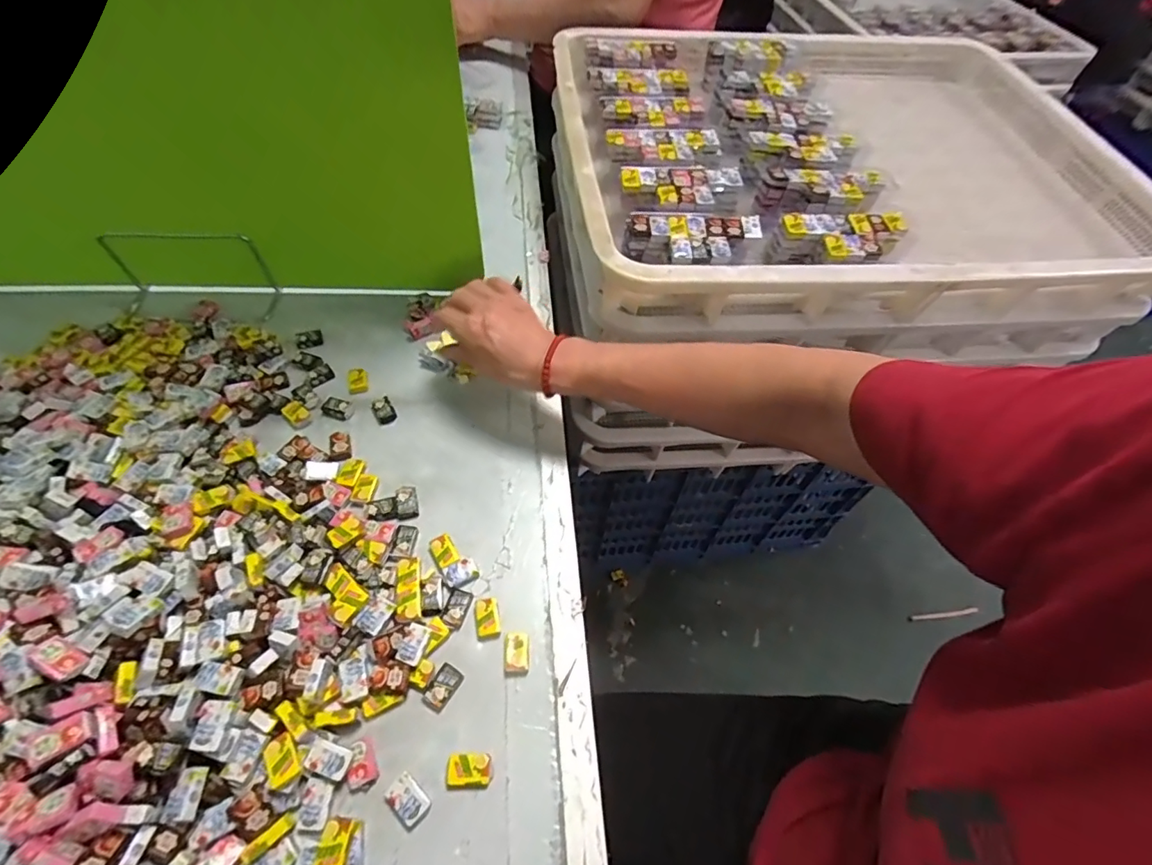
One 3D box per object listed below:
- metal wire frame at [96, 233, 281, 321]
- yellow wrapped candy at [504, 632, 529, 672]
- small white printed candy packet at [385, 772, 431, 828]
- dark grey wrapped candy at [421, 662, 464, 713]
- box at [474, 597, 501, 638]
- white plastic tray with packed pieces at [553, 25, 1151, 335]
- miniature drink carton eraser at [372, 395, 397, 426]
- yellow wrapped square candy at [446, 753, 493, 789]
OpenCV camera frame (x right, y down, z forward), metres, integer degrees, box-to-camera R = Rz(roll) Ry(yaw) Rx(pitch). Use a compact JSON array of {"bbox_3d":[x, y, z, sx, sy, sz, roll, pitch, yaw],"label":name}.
[{"bbox_3d":[-0.411,-0.168,0.536,0.153,0.069,0.044,2,56,-2],"label":"metal wire frame"},{"bbox_3d":[-0.043,0.160,0.371,0.017,0.004,0.026,2,56,-2],"label":"yellow wrapped candy"},{"bbox_3d":[-0.106,0.229,0.318,0.027,0.009,0.019,36,61,20],"label":"small white printed candy packet"},{"bbox_3d":[-0.093,0.177,0.354,0.017,0.007,0.029,28,59,15],"label":"dark grey wrapped candy"},{"bbox_3d":[-0.067,0.138,0.382,0.018,0.004,0.029,-7,56,-8],"label":"box"},{"bbox_3d":[0.321,-0.347,0.621,0.661,0.085,0.541,-4,56,-6],"label":"white plastic tray with packed pieces"},{"bbox_3d":[-0.184,-0.021,0.486,0.017,0.005,0.029,-26,61,-19],"label":"miniature drink carton eraser"},{"bbox_3d":[-0.069,0.218,0.328,0.029,0.009,0.018,-1,56,-4],"label":"yellow wrapped square candy"}]

